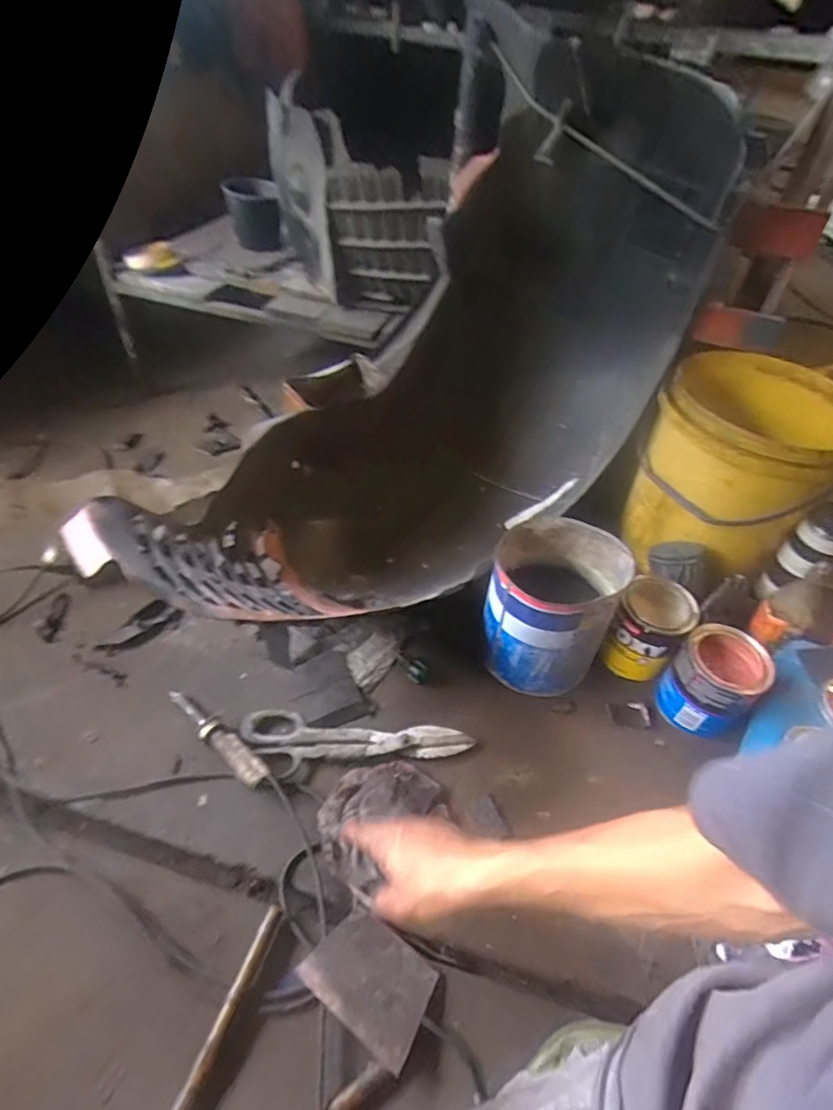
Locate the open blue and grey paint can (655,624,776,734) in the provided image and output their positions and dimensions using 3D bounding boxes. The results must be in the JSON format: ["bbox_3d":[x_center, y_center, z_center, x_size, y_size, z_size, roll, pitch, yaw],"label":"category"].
[{"bbox_3d":[0.394,0.172,0.753,0.101,0.120,0.104,3,47,-3],"label":"open blue and grey paint can"}]

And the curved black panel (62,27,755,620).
[{"bbox_3d":[0.014,-0.235,0.758,0.910,0.624,0.368,-25,54,-26],"label":"curved black panel"}]

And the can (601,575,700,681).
[{"bbox_3d":[0.332,0.109,0.809,0.095,0.117,0.105,30,51,21],"label":"can"}]

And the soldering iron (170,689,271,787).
[{"bbox_3d":[-0.250,0.221,0.696,0.183,0.021,0.029,34,52,24],"label":"soldering iron"}]

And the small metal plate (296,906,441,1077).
[{"bbox_3d":[-0.042,0.409,0.540,0.116,0.006,0.086,33,41,16],"label":"small metal plate"}]

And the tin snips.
[{"bbox_3d":[-0.077,0.241,0.698,0.286,0.014,0.078,6,47,0],"label":"tin snips"}]

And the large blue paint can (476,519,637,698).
[{"bbox_3d":[0.178,0.072,0.774,0.160,0.196,0.160,3,47,-3],"label":"large blue paint can"}]

